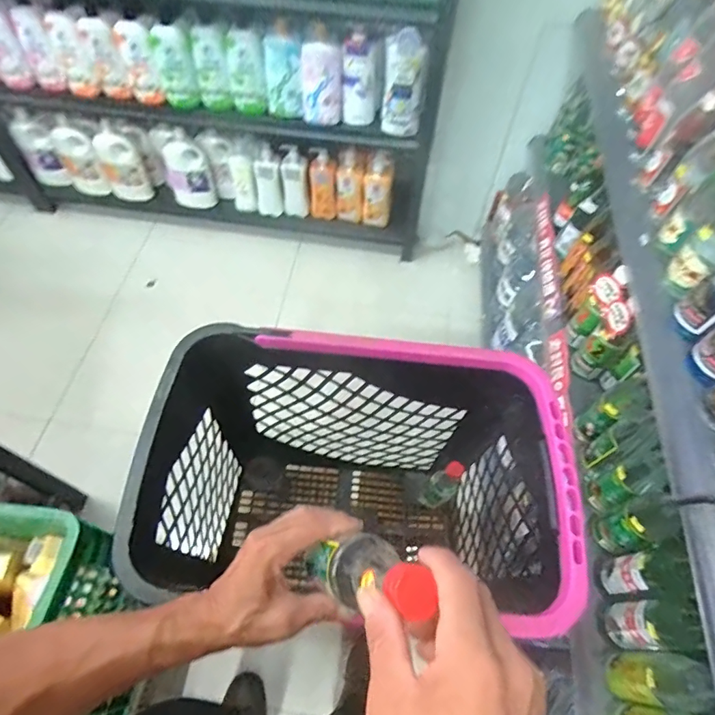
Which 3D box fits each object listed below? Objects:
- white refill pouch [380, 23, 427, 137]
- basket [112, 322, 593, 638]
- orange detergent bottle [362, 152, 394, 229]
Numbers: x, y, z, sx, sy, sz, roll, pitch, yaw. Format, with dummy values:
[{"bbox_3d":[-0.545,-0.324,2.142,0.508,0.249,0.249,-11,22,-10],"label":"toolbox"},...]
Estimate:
[{"bbox_3d":[0.124,-0.746,1.301,0.111,0.269,0.058,11,59,4],"label":"white refill pouch"},{"bbox_3d":[-0.002,0.252,0.817,0.585,0.495,0.374,7,58,2],"label":"basket"},{"bbox_3d":[0.070,-0.569,1.637,0.098,0.261,0.072,7,58,2],"label":"orange detergent bottle"}]

